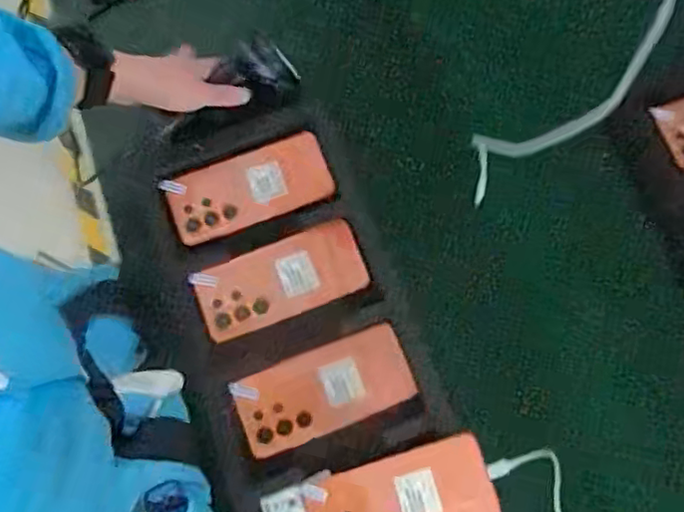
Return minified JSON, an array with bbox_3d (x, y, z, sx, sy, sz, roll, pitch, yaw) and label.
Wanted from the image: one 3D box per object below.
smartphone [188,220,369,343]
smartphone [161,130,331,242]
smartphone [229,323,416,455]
[{"bbox_3d":[-0.063,0.024,0.633,0.169,0.005,0.075,-20,77,-6],"label":"smartphone"},{"bbox_3d":[-0.098,-0.072,0.655,0.170,0.009,0.074,-20,77,-6],"label":"smartphone"},{"bbox_3d":[-0.018,0.129,0.600,0.166,0.007,0.076,-22,77,-7],"label":"smartphone"}]

